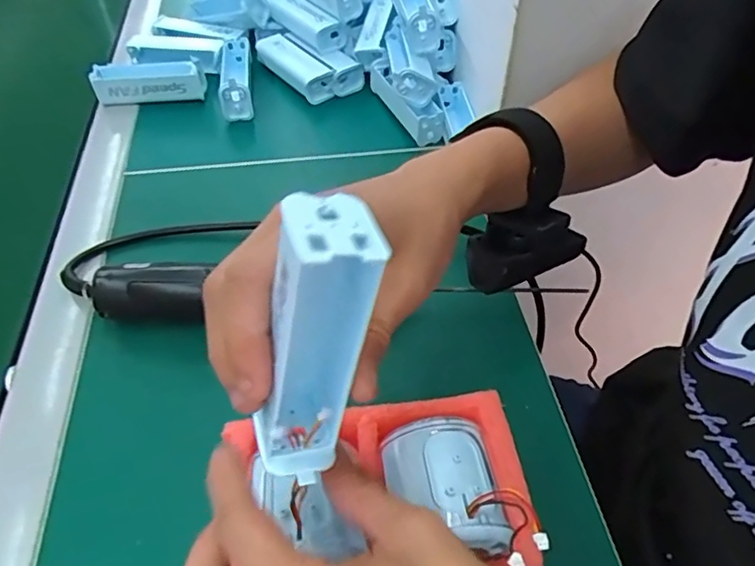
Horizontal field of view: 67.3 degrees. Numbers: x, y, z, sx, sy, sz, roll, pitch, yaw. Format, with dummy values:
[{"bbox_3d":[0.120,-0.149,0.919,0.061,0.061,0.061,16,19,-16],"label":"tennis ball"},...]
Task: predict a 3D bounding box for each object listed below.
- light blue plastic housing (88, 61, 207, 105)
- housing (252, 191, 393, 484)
[{"bbox_3d":[-0.223,-0.194,0.555,0.100,0.044,0.020,-8,50,-6],"label":"light blue plastic housing"},{"bbox_3d":[-0.022,0.024,0.183,0.033,0.100,0.030,9,32,-6],"label":"housing"}]

